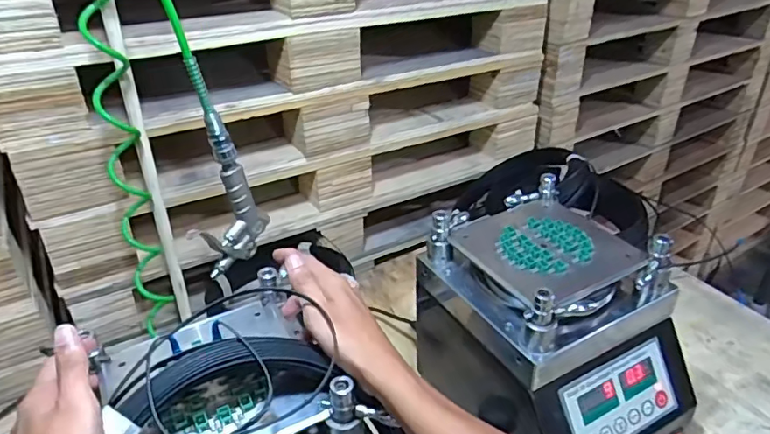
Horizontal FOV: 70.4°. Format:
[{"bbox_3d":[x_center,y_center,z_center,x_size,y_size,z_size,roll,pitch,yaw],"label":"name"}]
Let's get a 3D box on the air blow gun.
[{"bbox_3d":[-0.174,-0.023,0.592,0.035,0.164,0.084,12,35,20],"label":"air blow gun"}]

